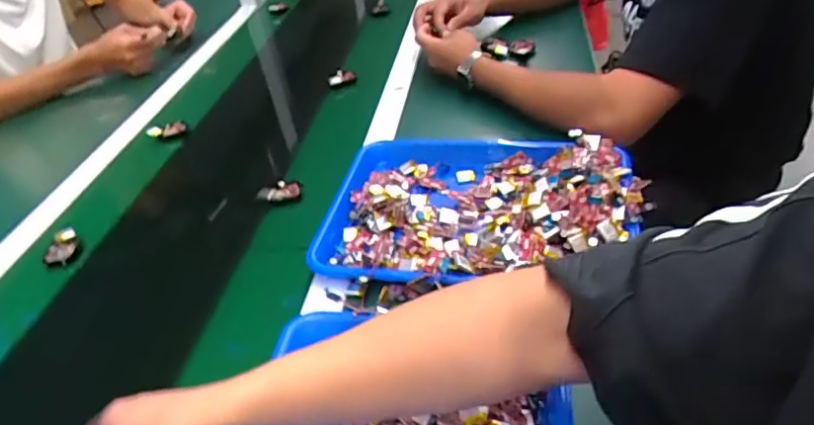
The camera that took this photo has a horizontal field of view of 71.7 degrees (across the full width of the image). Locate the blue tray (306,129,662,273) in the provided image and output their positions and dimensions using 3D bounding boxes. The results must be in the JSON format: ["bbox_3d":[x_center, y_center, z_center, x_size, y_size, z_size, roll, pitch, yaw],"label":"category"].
[{"bbox_3d":[0.078,-0.011,0.632,0.348,0.048,0.250,2,39,10],"label":"blue tray"}]

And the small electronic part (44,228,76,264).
[{"bbox_3d":[-0.433,0.043,0.710,0.033,0.021,0.050,-2,39,5],"label":"small electronic part"}]

